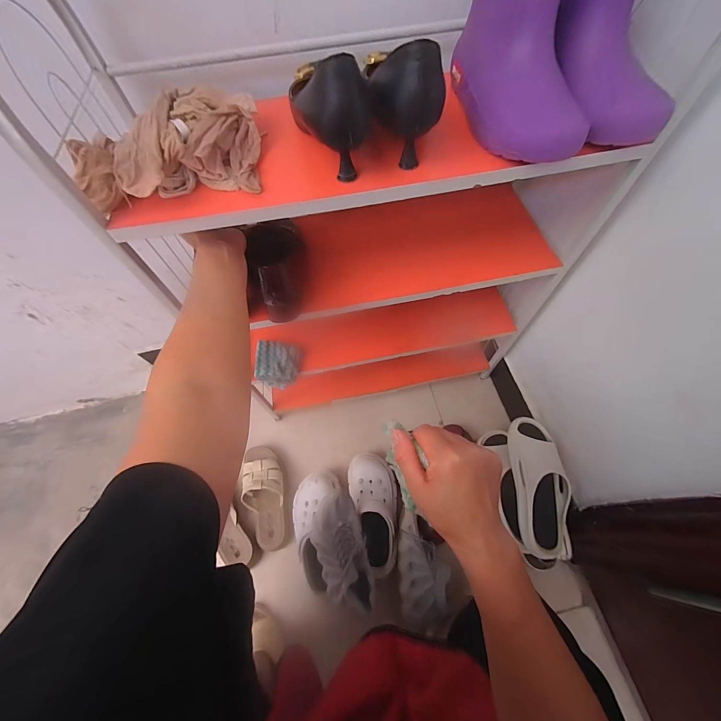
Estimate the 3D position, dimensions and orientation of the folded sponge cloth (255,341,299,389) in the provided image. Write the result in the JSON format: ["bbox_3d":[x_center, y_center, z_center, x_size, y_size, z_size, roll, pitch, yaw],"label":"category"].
[{"bbox_3d":[-0.174,0.006,0.664,0.087,0.034,0.094,-1,63,2],"label":"folded sponge cloth"}]

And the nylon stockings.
[{"bbox_3d":[-0.201,-0.233,0.341,0.171,0.049,0.143,-9,63,-2],"label":"nylon stockings"}]

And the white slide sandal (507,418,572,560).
[{"bbox_3d":[0.373,0.249,0.641,0.107,0.078,0.267,1,63,3],"label":"white slide sandal"}]

